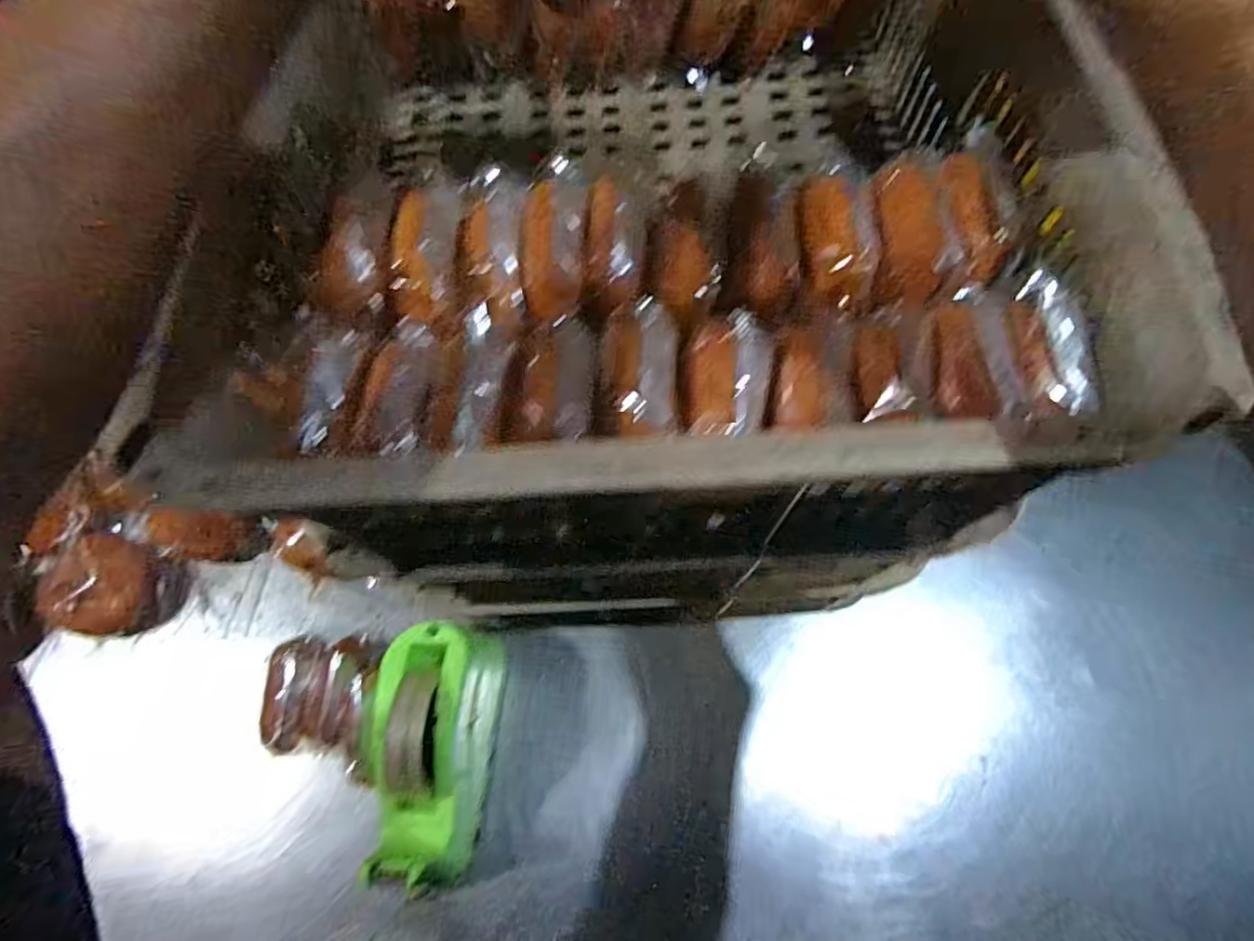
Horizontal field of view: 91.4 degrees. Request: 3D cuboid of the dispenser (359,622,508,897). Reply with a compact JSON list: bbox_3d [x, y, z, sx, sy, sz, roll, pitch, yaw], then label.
[{"bbox_3d":[-0.159,0.233,0.497,0.073,0.125,0.199,3,70,4],"label":"dispenser"}]

